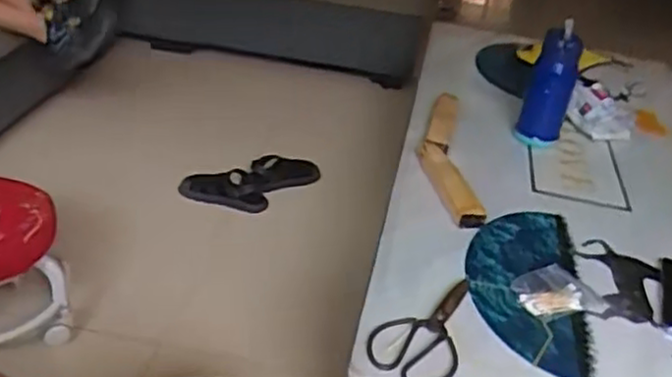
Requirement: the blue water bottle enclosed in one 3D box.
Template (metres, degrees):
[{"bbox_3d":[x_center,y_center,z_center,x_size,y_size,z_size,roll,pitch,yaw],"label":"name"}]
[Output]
[{"bbox_3d":[0.371,-0.169,1.232,0.077,0.203,0.091,17,33,15],"label":"blue water bottle"}]

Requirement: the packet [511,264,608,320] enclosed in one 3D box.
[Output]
[{"bbox_3d":[0.281,0.131,0.903,0.118,0.016,0.078,-4,33,-18],"label":"packet"}]

